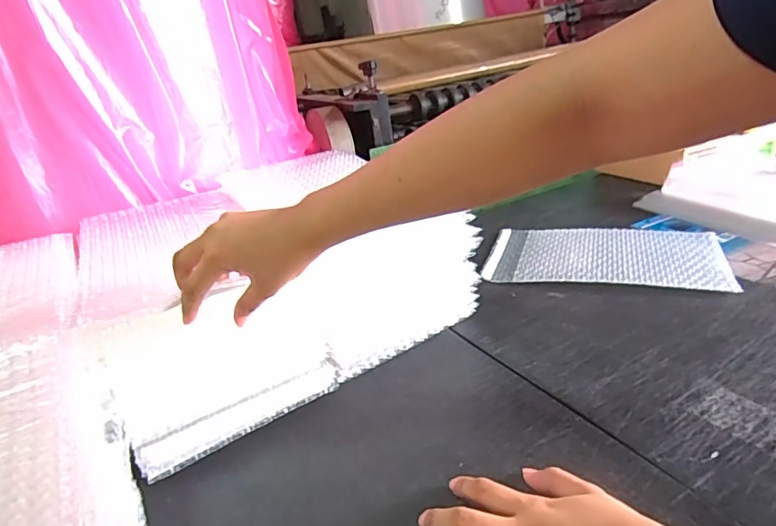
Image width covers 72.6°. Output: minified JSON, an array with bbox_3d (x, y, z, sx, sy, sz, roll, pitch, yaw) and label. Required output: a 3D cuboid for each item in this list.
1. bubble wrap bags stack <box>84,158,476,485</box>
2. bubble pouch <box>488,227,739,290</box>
[{"bbox_3d":[-0.141,0.006,0.618,0.372,0.166,0.305,-21,27,-27],"label":"bubble wrap bags stack"},{"bbox_3d":[0.295,-0.014,0.736,0.299,0.010,0.180,2,26,20],"label":"bubble pouch"}]

